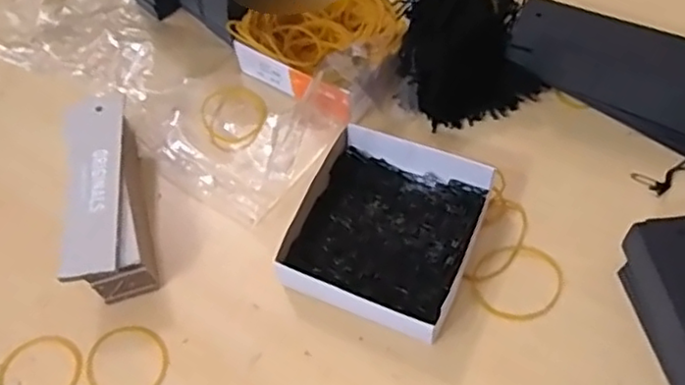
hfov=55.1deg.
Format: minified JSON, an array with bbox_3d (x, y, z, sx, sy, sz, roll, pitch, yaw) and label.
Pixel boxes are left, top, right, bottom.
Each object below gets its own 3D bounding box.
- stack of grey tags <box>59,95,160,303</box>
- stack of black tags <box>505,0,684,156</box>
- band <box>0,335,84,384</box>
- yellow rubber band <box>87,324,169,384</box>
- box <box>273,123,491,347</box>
[{"bbox_3d":[-0.142,0.000,0.398,0.045,0.041,0.127,-13,59,-4],"label":"stack of grey tags"},{"bbox_3d":[0.171,-0.076,0.411,0.132,0.062,0.016,23,37,12],"label":"stack of black tags"},{"bbox_3d":[-0.168,0.101,0.366,0.047,0.004,0.043,17,62,14],"label":"band"},{"bbox_3d":[-0.120,0.093,0.362,0.048,0.004,0.043,23,63,17],"label":"yellow rubber band"},{"bbox_3d":[0.026,0.019,0.384,0.097,0.023,0.111,18,62,14],"label":"box"}]

